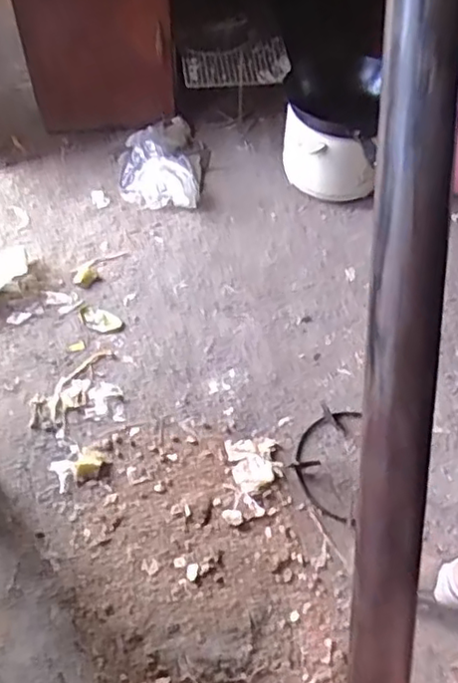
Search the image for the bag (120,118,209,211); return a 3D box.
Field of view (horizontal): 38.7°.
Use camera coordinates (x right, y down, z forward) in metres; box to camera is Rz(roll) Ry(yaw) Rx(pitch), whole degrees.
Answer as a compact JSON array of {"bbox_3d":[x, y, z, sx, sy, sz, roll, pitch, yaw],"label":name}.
[{"bbox_3d":[-0.159,-0.426,1.581,0.202,0.075,0.240,3,77,2],"label":"bag"}]

